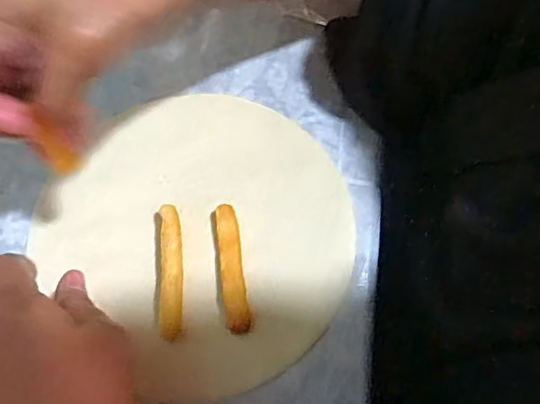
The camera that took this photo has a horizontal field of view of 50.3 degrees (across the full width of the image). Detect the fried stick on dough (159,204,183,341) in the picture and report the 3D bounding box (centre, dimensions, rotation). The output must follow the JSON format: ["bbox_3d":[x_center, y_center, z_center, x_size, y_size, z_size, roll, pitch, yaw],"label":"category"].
[{"bbox_3d":[-0.056,0.039,0.326,0.012,0.013,0.074,-3,68,-2],"label":"fried stick on dough"}]

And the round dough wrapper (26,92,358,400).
[{"bbox_3d":[-0.039,0.014,0.344,0.166,0.010,0.176,0,68,-1],"label":"round dough wrapper"}]

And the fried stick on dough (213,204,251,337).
[{"bbox_3d":[-0.023,0.038,0.328,0.014,0.012,0.073,-8,68,-4],"label":"fried stick on dough"}]

